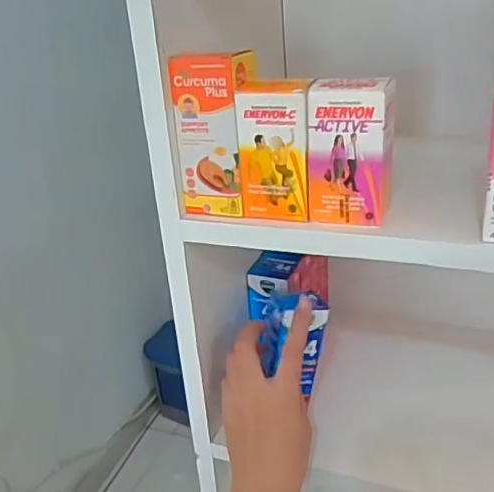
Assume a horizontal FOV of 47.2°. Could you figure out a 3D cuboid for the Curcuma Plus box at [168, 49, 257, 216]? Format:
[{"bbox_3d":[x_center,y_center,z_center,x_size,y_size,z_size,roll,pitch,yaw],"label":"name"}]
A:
[{"bbox_3d":[-0.021,-0.081,0.405,0.046,0.108,0.040,7,26,23],"label":"Curcuma Plus box"}]

